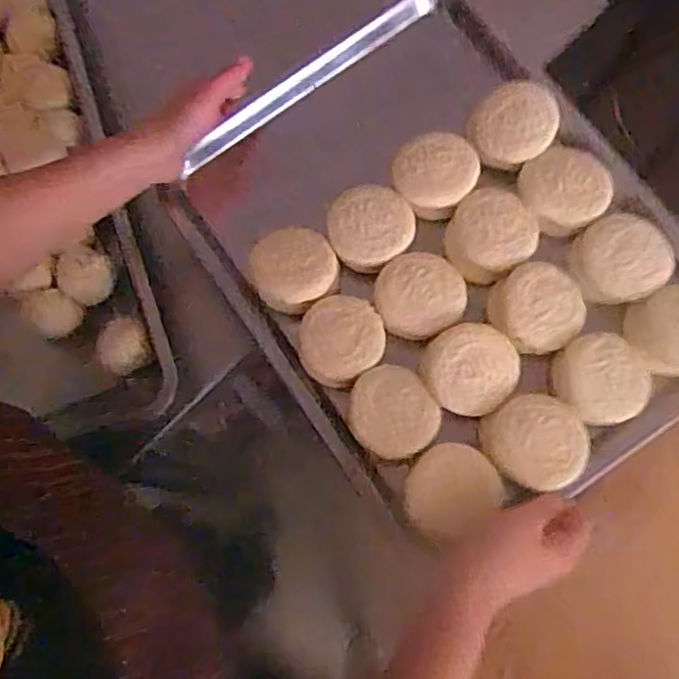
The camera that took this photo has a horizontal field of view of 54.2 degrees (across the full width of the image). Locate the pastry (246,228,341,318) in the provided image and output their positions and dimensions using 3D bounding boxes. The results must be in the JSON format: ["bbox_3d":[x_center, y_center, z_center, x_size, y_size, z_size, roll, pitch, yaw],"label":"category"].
[{"bbox_3d":[-0.039,-0.060,0.555,0.069,0.013,0.074,0,75,1],"label":"pastry"}]

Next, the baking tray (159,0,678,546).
[{"bbox_3d":[0.083,-0.071,0.549,0.316,0.053,0.415,-35,78,-8],"label":"baking tray"}]

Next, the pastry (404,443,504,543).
[{"bbox_3d":[0.083,0.114,0.505,0.071,0.021,0.061,-35,78,-8],"label":"pastry"}]

